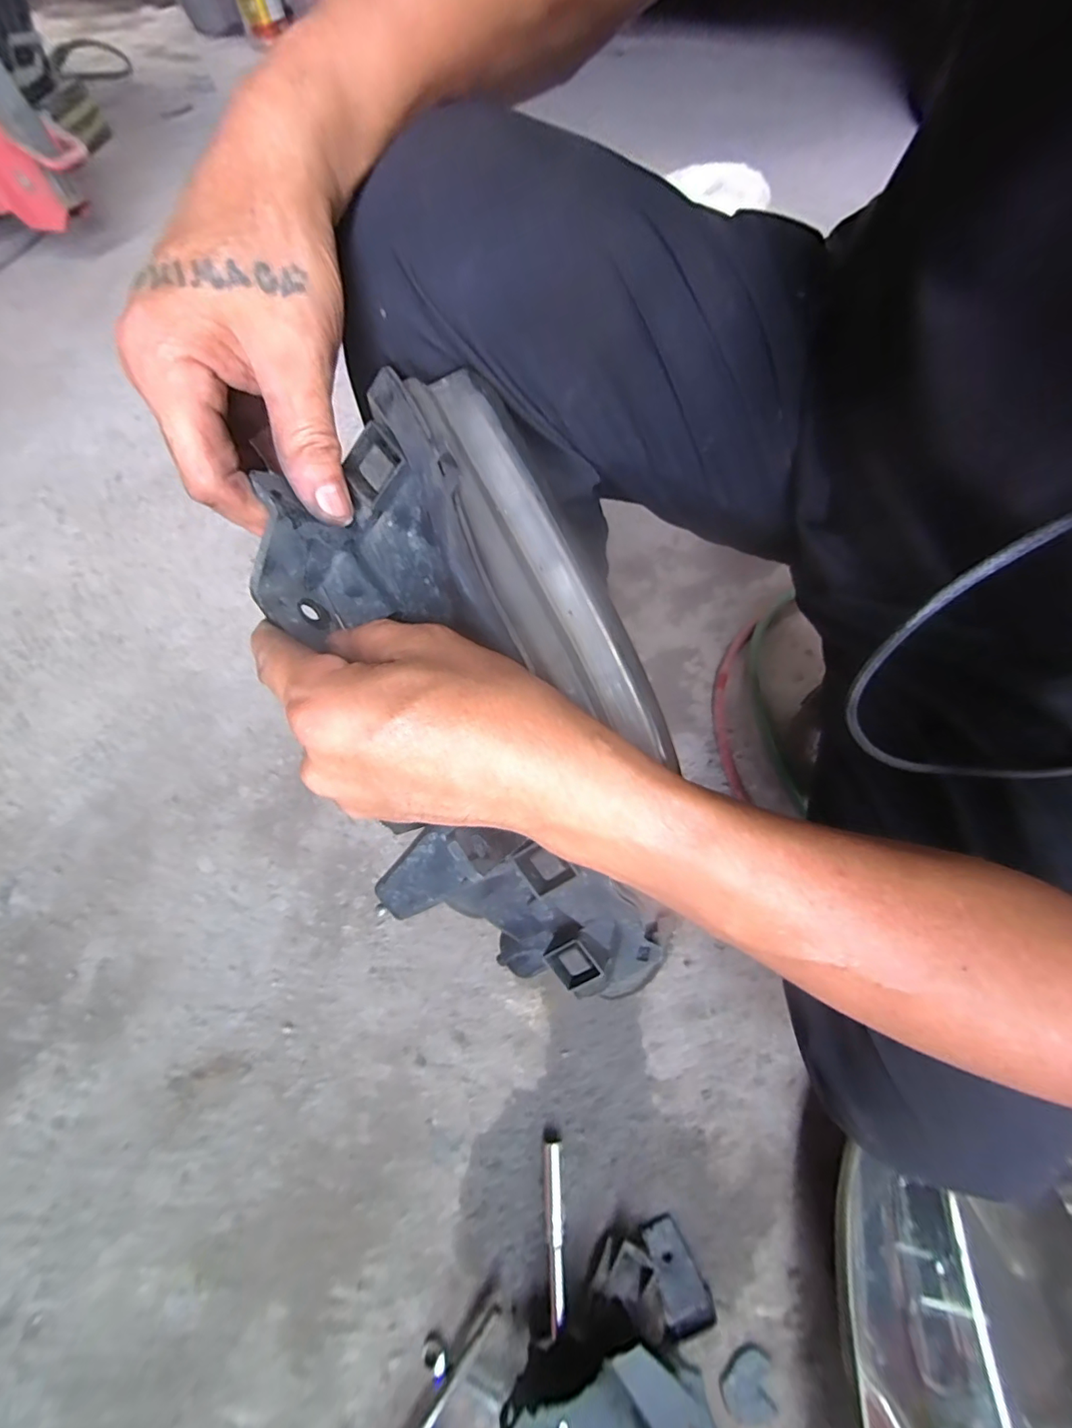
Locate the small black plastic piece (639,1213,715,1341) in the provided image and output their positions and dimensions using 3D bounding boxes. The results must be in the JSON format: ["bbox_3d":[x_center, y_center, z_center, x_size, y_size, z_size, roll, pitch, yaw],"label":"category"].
[{"bbox_3d":[0.115,0.453,0.405,0.037,0.013,0.067,-16,65,-6],"label":"small black plastic piece"}]

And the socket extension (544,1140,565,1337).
[{"bbox_3d":[0.016,0.429,0.418,0.014,0.012,0.114,-1,65,0],"label":"socket extension"}]

